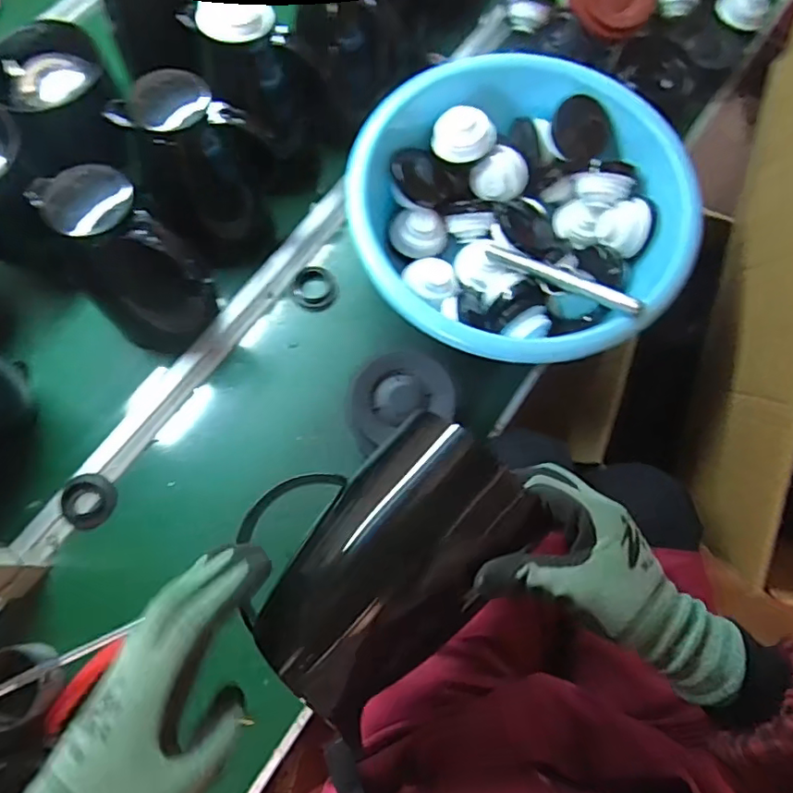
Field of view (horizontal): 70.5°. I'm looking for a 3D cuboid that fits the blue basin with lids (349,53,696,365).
[{"bbox_3d":[0.151,-0.227,0.700,0.381,0.145,0.374,26,73,7],"label":"blue basin with lids"}]

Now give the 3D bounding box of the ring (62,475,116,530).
[{"bbox_3d":[-0.353,0.120,0.646,0.053,0.020,0.061,-6,73,-4],"label":"ring"}]

